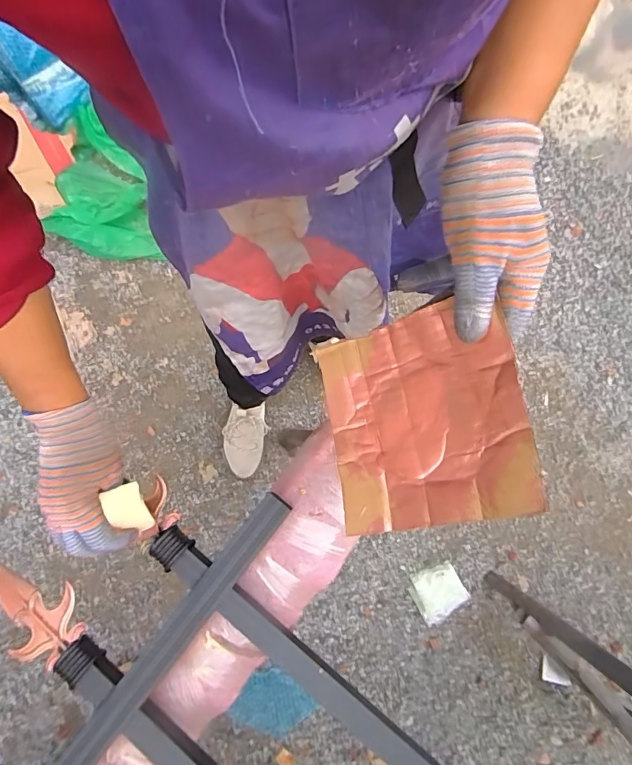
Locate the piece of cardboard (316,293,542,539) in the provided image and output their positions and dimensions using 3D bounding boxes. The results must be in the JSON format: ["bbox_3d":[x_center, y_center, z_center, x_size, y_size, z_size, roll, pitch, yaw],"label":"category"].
[{"bbox_3d":[0.075,0.026,0.335,0.147,0.013,0.151,-20,72,33],"label":"piece of cardboard"}]

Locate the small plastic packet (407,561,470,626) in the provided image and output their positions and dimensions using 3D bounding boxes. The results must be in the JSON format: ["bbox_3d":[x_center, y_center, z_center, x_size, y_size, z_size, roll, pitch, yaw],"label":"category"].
[{"bbox_3d":[0.283,0.487,1.051,0.117,0.011,0.109,-27,79,-6],"label":"small plastic packet"}]

